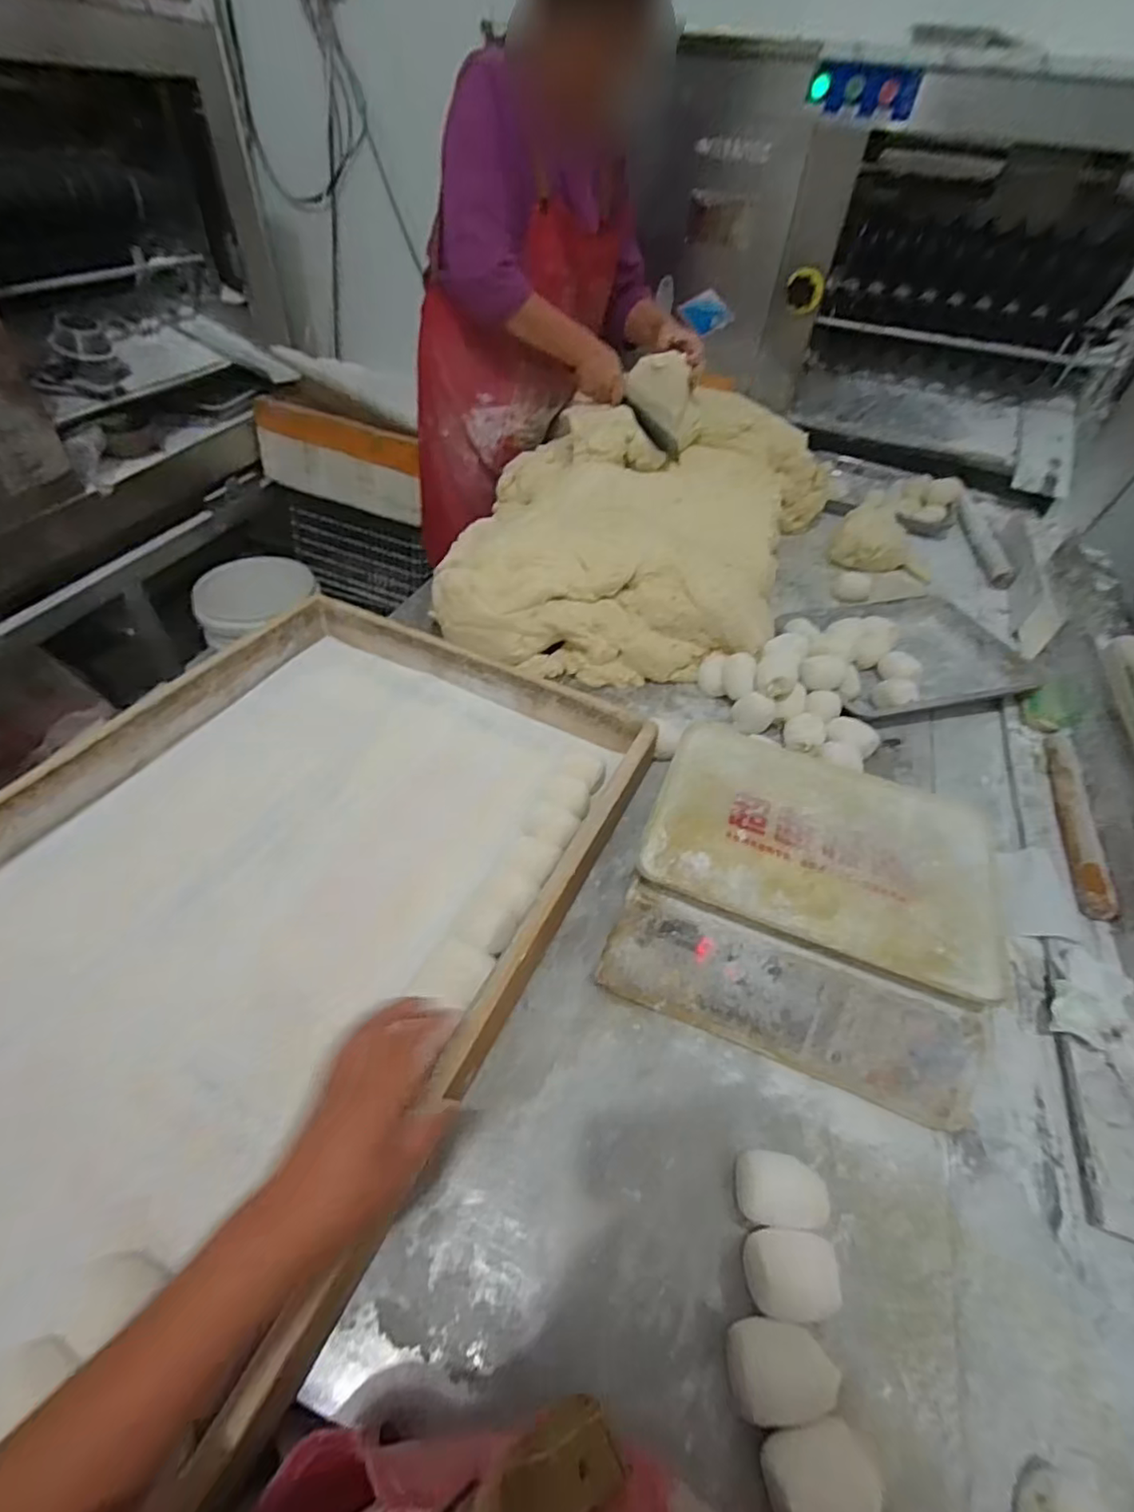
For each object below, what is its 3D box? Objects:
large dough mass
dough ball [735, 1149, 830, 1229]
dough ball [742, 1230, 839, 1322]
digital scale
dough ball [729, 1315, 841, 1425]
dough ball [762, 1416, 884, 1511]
[{"bbox_3d":[0.136,-0.433,1.046,0.547,0.188,0.741,18,48,12],"label":"large dough mass"},{"bbox_3d":[0.167,0.341,0.478,0.070,0.035,0.052,6,48,-1],"label":"dough ball"},{"bbox_3d":[0.163,0.378,0.446,0.064,0.034,0.049,5,47,0],"label":"dough ball"},{"bbox_3d":[0.242,0.135,0.625,0.334,0.088,0.314,18,48,12],"label":"digital scale"},{"bbox_3d":[0.143,0.413,0.410,0.064,0.029,0.050,3,47,-2],"label":"dough ball"},{"bbox_3d":[0.156,0.449,0.376,0.063,0.034,0.049,-9,48,-13],"label":"dough ball"}]

